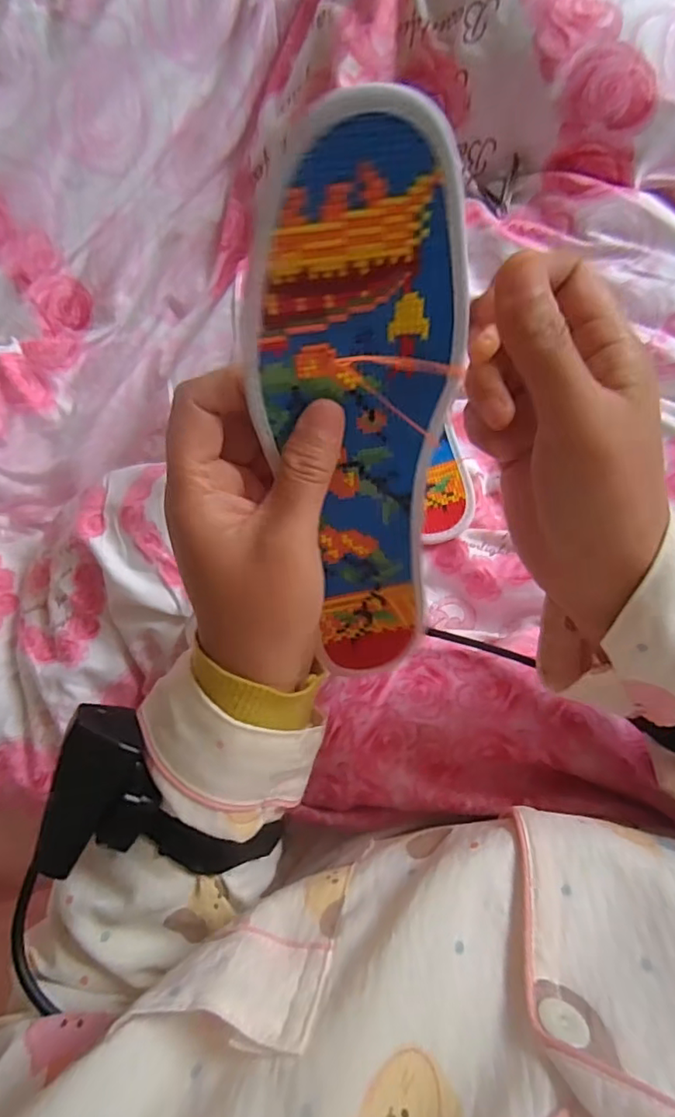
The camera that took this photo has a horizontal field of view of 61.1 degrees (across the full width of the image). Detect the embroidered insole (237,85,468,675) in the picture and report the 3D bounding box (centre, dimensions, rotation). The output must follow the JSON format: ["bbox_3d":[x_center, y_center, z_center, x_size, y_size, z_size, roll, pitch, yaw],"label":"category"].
[{"bbox_3d":[0.014,-0.039,0.236,0.077,0.236,0.013,-13,42,-2],"label":"embroidered insole"}]

